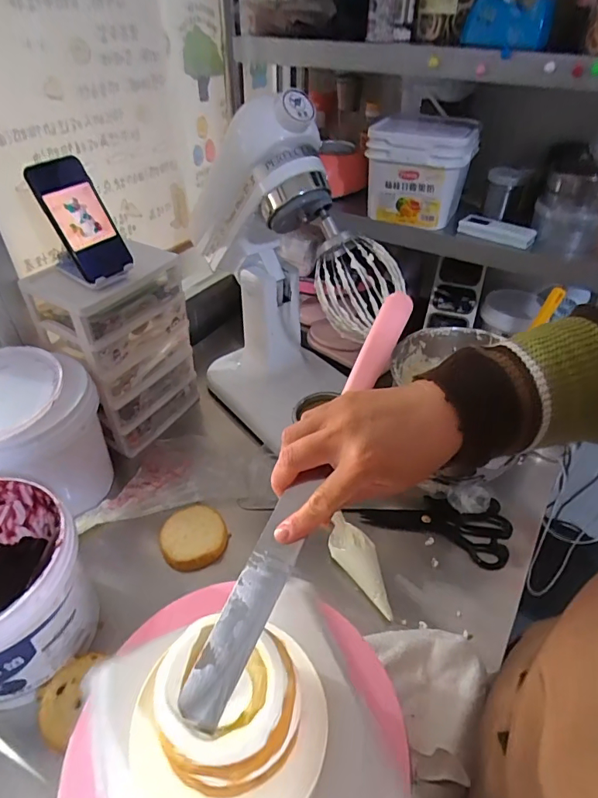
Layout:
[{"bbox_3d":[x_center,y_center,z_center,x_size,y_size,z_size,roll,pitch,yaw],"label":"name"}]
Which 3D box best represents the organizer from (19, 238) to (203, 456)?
[{"bbox_3d":[-0.298,-0.087,0.798,0.138,0.304,0.188,23,45,23],"label":"organizer"}]

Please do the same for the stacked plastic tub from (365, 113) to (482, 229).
[{"bbox_3d":[0.218,-0.411,0.831,0.170,0.144,0.187,15,42,16],"label":"stacked plastic tub"}]

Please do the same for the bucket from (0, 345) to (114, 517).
[{"bbox_3d":[-0.421,0.058,0.702,0.211,0.194,0.191,5,41,5],"label":"bucket"}]

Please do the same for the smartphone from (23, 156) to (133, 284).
[{"bbox_3d":[-0.295,-0.245,0.639,0.016,0.154,0.080,-2,29,45],"label":"smartphone"}]

